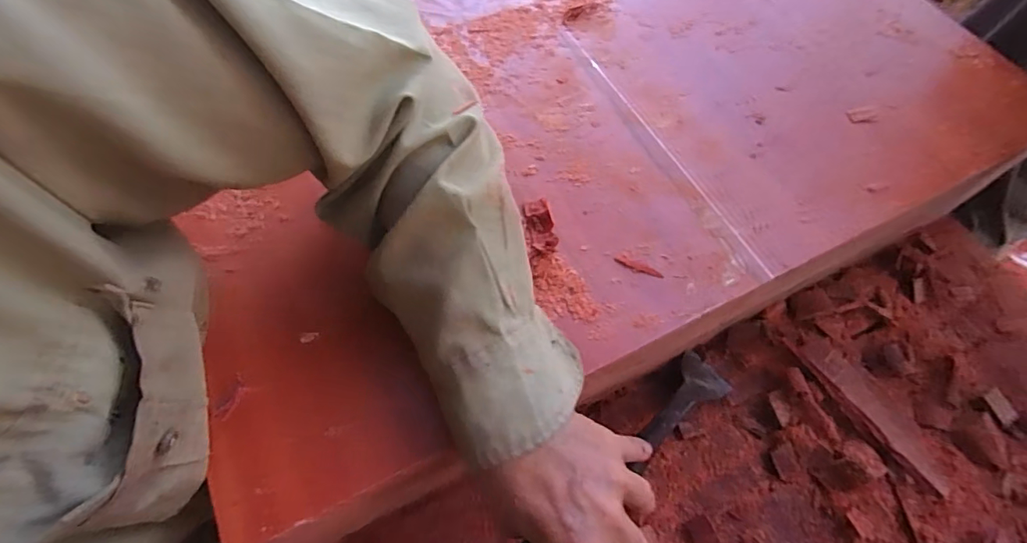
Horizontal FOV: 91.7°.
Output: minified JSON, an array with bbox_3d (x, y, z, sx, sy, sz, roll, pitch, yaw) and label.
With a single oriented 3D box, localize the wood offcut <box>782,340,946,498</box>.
[{"bbox_3d":[0.332,0.127,0.468,0.038,0.016,0.166,-28,66,-16],"label":"wood offcut"}]

